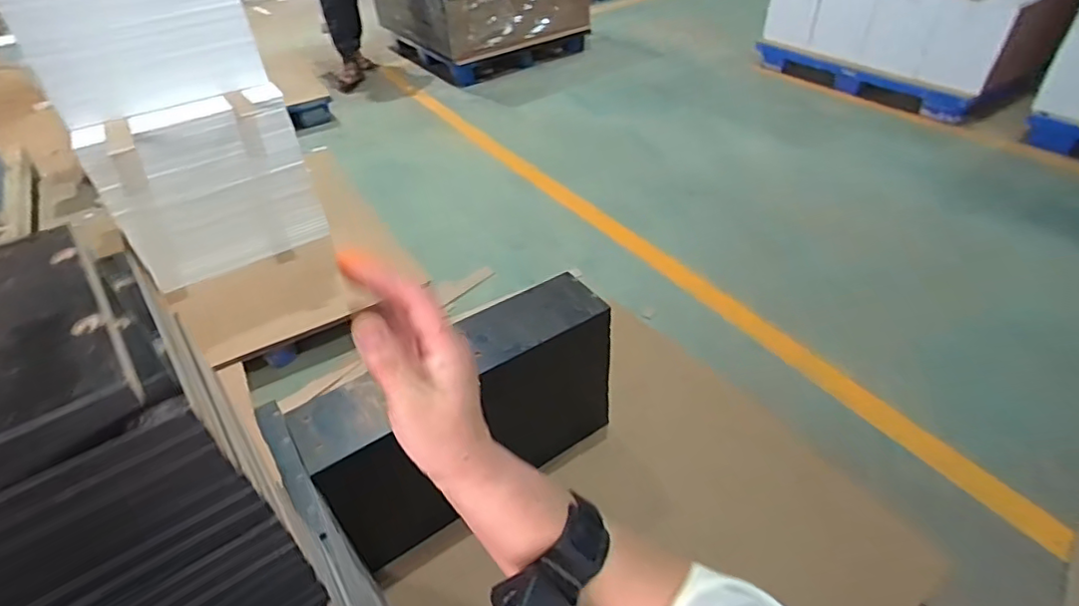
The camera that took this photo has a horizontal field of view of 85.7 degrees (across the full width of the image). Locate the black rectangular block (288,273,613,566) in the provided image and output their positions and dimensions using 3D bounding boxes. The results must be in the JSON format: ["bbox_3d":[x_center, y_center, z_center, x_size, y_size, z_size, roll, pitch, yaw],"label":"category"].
[{"bbox_3d":[-0.104,0.228,1.131,0.601,0.411,0.150,-29,46,-27],"label":"black rectangular block"}]

